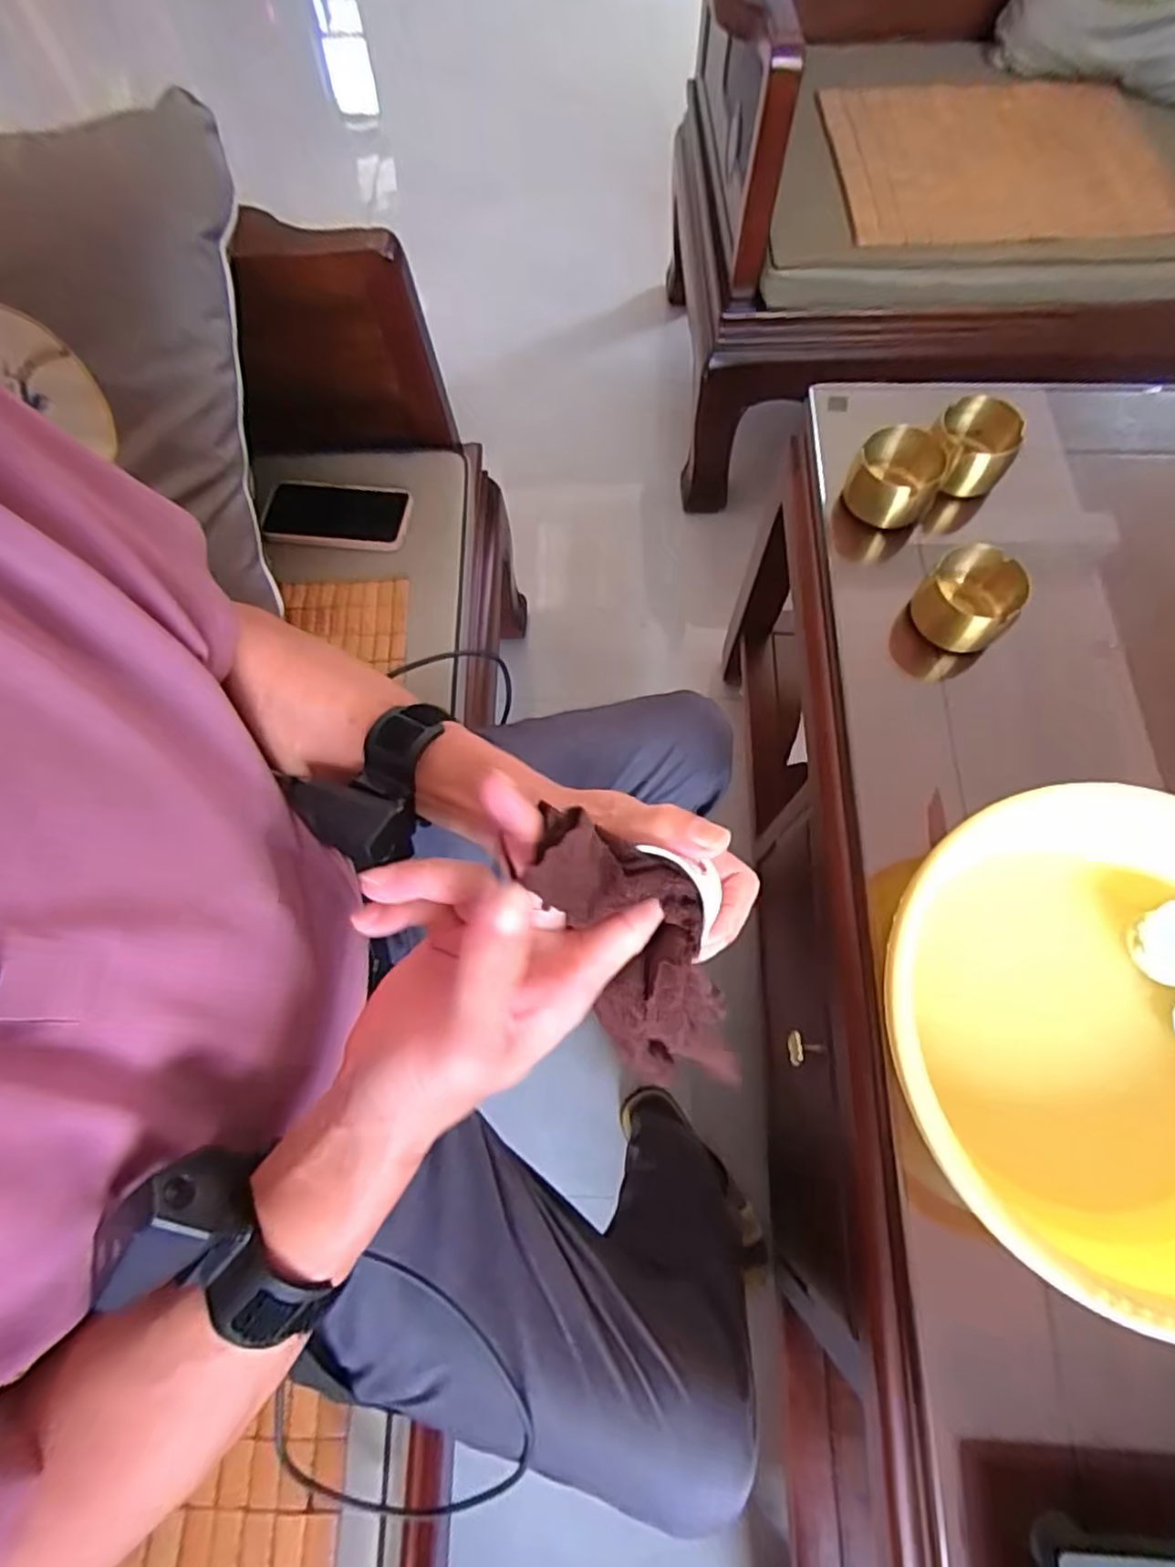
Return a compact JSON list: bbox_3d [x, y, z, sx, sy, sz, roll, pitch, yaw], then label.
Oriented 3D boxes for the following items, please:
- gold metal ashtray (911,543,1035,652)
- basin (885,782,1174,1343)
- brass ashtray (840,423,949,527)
[{"bbox_3d":[0.318,-0.154,0.565,0.072,0.045,0.076,-1,70,1],"label":"gold metal ashtray"},{"bbox_3d":[0.333,0.156,0.441,0.262,0.127,0.277,-1,70,1],"label":"basin"},{"bbox_3d":[0.273,-0.272,0.605,0.072,0.048,0.078,-1,70,1],"label":"brass ashtray"}]

